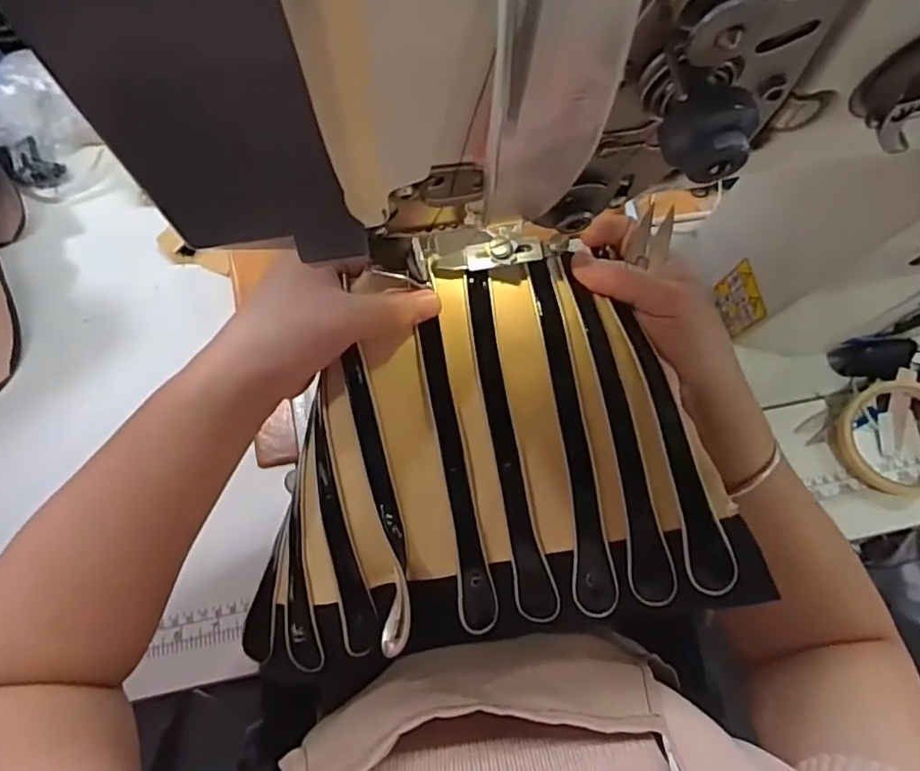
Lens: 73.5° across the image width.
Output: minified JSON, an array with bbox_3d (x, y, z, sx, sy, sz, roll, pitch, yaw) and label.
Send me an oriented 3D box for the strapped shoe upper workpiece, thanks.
[{"bbox_3d":[-0.001,0.041,0.331,0.257,0.028,0.186,-13,87,5],"label":"strapped shoe upper workpiece"}]

